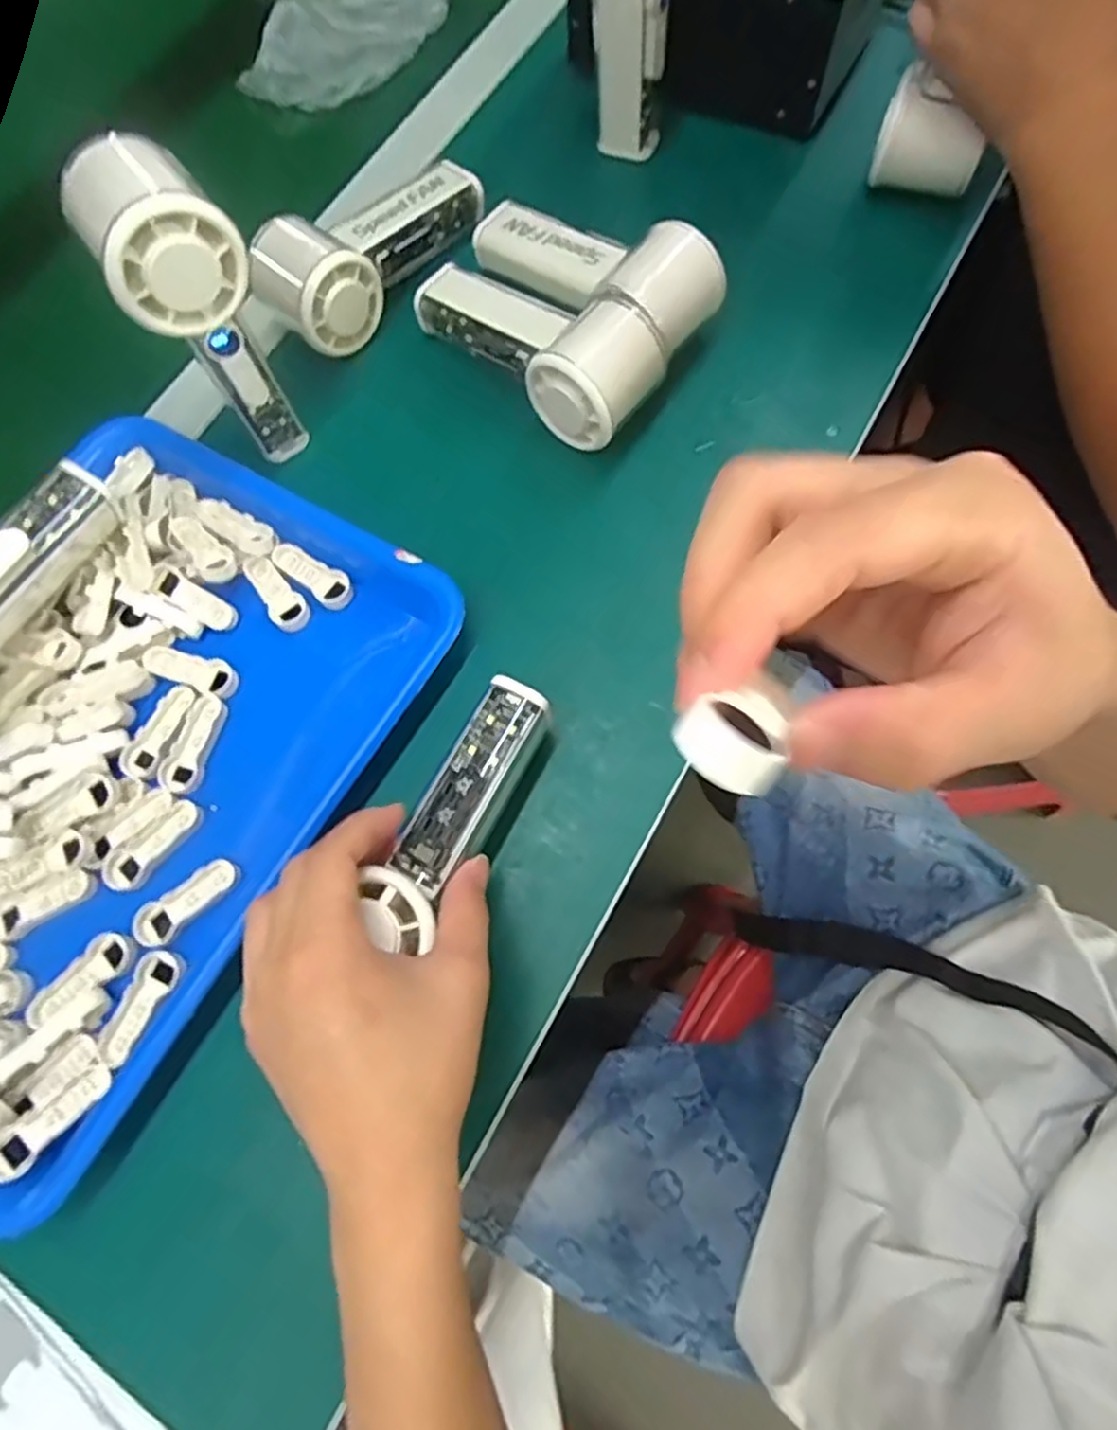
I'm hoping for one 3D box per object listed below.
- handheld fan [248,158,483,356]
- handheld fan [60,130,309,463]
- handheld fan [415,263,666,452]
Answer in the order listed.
[{"bbox_3d":[-0.110,-0.286,0.443,0.153,0.047,0.069,-39,73,-10],"label":"handheld fan"},{"bbox_3d":[-0.177,-0.197,0.360,0.056,0.137,0.067,-36,73,-9],"label":"handheld fan"},{"bbox_3d":[-0.014,-0.210,0.414,0.157,0.052,0.062,37,74,23],"label":"handheld fan"}]

